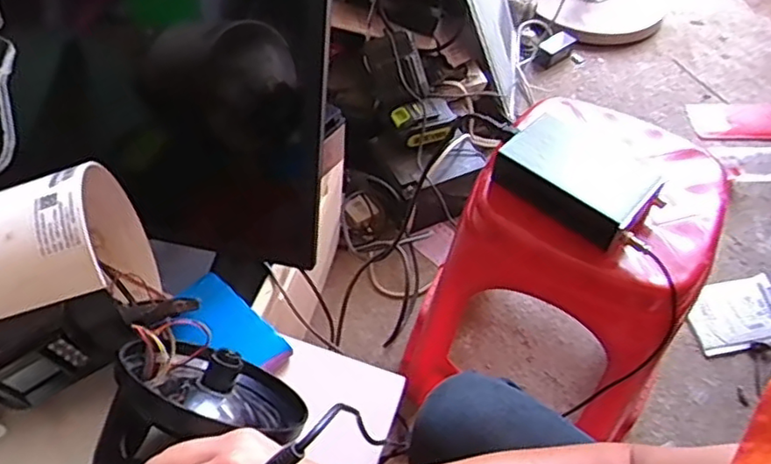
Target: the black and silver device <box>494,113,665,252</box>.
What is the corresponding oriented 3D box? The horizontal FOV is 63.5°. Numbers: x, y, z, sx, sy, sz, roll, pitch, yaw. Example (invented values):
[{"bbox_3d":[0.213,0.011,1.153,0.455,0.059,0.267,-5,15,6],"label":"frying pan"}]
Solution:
[{"bbox_3d":[0.213,-0.054,0.684,0.172,0.052,0.103,38,57,24],"label":"black and silver device"}]

